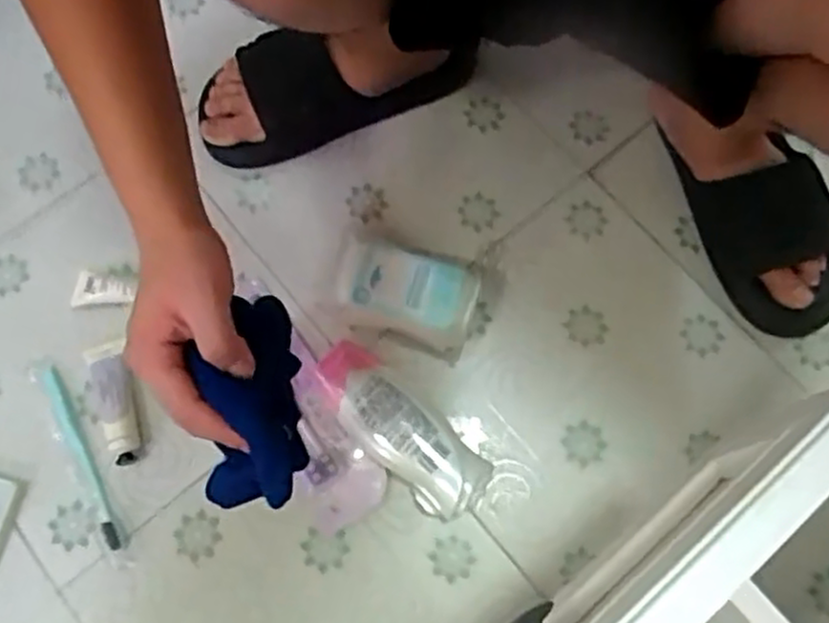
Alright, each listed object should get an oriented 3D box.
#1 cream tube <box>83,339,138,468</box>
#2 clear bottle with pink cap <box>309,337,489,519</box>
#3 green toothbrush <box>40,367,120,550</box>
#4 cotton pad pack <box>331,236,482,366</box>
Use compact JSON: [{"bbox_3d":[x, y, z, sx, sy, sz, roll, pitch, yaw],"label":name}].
[{"bbox_3d":[-0.262,0.079,0.651,0.036,0.018,0.111,-18,73,-7],"label":"cream tube"},{"bbox_3d":[-0.014,0.098,0.641,0.067,0.036,0.173,-43,78,-14],"label":"clear bottle with pink cap"},{"bbox_3d":[-0.283,0.122,0.635,0.015,0.010,0.165,-26,74,-10],"label":"green toothbrush"},{"bbox_3d":[-0.012,-0.016,0.665,0.130,0.061,0.075,19,72,5],"label":"cotton pad pack"}]

